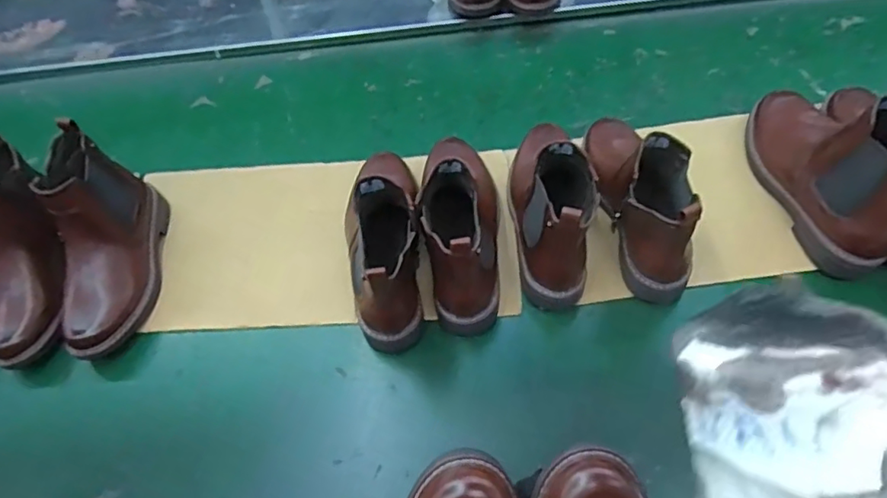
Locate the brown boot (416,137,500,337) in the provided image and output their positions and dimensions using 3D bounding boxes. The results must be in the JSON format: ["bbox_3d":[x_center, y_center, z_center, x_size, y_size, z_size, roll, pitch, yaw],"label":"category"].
[{"bbox_3d":[0.023,-0.052,0.669,0.085,0.178,0.260,0,58,4],"label":"brown boot"}]

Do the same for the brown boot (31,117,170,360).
[{"bbox_3d":[-0.401,-0.004,0.679,0.089,0.144,0.227,-8,58,-1],"label":"brown boot"}]

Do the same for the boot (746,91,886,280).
[{"bbox_3d":[0.452,-0.114,0.676,0.084,0.171,0.266,-11,58,-3],"label":"boot"}]

